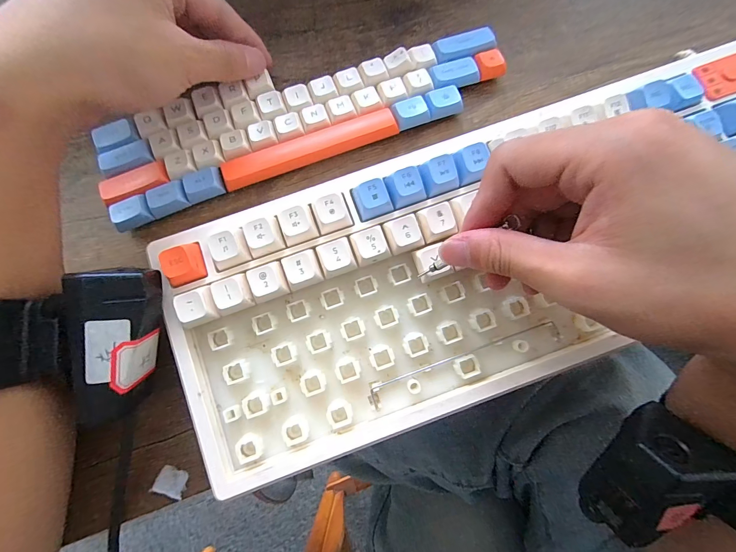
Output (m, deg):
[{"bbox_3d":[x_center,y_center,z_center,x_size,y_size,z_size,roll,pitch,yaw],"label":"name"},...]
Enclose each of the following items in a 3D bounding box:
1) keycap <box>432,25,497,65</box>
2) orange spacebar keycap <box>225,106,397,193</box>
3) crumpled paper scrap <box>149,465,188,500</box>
[{"bbox_3d":[0.064,-0.154,0.223,0.040,0.011,0.019,-17,79,-3],"label":"keycap"},{"bbox_3d":[-0.036,-0.082,0.208,0.112,0.007,0.018,-22,79,-4],"label":"orange spacebar keycap"},{"bbox_3d":[-0.105,0.110,0.176,0.015,0.005,0.013,19,79,5],"label":"crumpled paper scrap"}]

